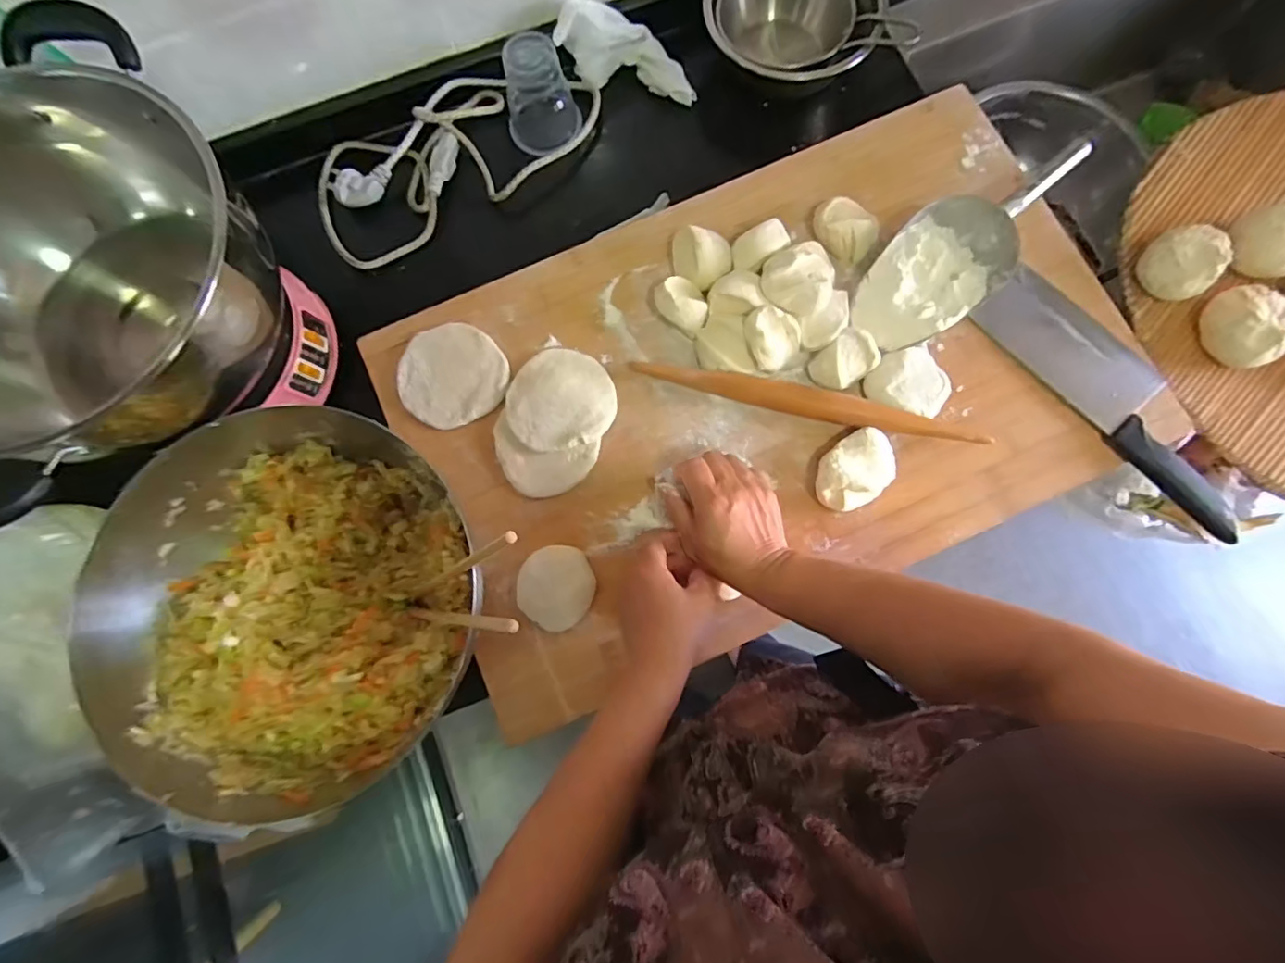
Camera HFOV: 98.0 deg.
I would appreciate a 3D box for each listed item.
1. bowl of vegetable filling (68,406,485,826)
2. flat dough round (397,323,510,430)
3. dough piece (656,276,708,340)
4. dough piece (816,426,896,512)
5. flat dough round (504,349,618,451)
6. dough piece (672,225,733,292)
[{"bbox_3d":[-0.260,0.090,0.429,0.244,0.103,0.276,-25,79,-4],"label":"bowl of vegetable filling"},{"bbox_3d":[-0.175,-0.100,0.514,0.095,0.007,0.095,0,79,1],"label":"flat dough round"},{"bbox_3d":[0.038,-0.156,0.504,0.043,0.039,0.047,0,79,1],"label":"dough piece"},{"bbox_3d":[0.182,-0.009,0.477,0.076,0.023,0.052,-38,80,-6],"label":"dough piece"},{"bbox_3d":[-0.074,-0.074,0.504,0.094,0.014,0.091,0,79,1],"label":"flat dough round"},{"bbox_3d":[0.055,-0.203,0.511,0.053,0.034,0.049,0,79,1],"label":"dough piece"}]

